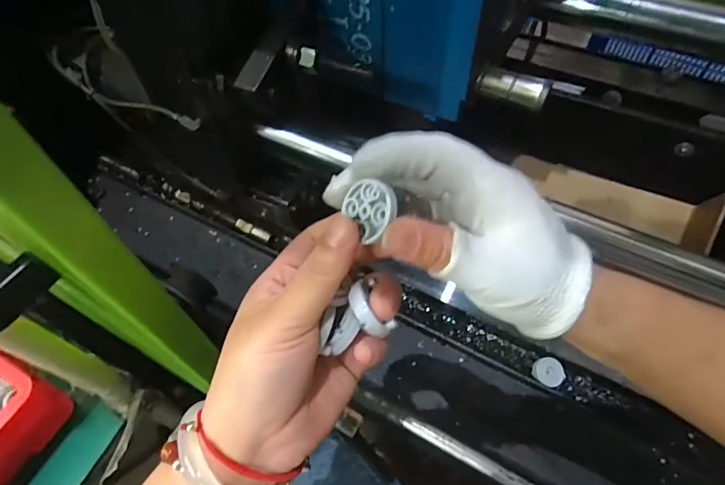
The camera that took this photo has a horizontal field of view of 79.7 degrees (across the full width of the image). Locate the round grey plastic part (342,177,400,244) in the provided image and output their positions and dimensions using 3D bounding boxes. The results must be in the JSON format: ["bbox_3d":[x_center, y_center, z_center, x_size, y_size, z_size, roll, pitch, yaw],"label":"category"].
[{"bbox_3d":[0.004,-0.015,0.197,0.006,0.022,0.025,6,49,-50],"label":"round grey plastic part"}]

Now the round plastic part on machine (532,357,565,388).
[{"bbox_3d":[0.200,0.140,0.468,0.034,0.010,0.030,-12,56,-5],"label":"round plastic part on machine"}]

